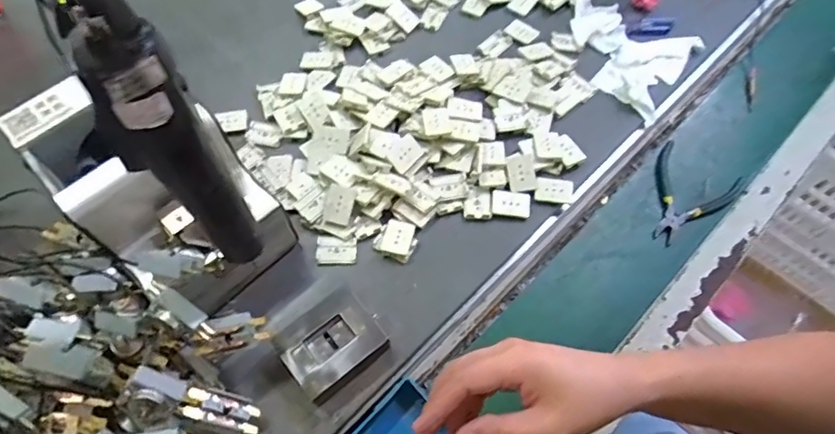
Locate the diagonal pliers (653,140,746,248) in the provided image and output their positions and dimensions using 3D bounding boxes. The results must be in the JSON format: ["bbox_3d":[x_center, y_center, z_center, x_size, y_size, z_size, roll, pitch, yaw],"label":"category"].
[{"bbox_3d":[0.297,-0.019,0.571,0.092,0.011,0.121,31,66,14],"label":"diagonal pliers"}]

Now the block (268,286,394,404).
[{"bbox_3d":[-0.075,0.109,0.451,0.080,0.025,0.068,-35,68,-17],"label":"block"}]

